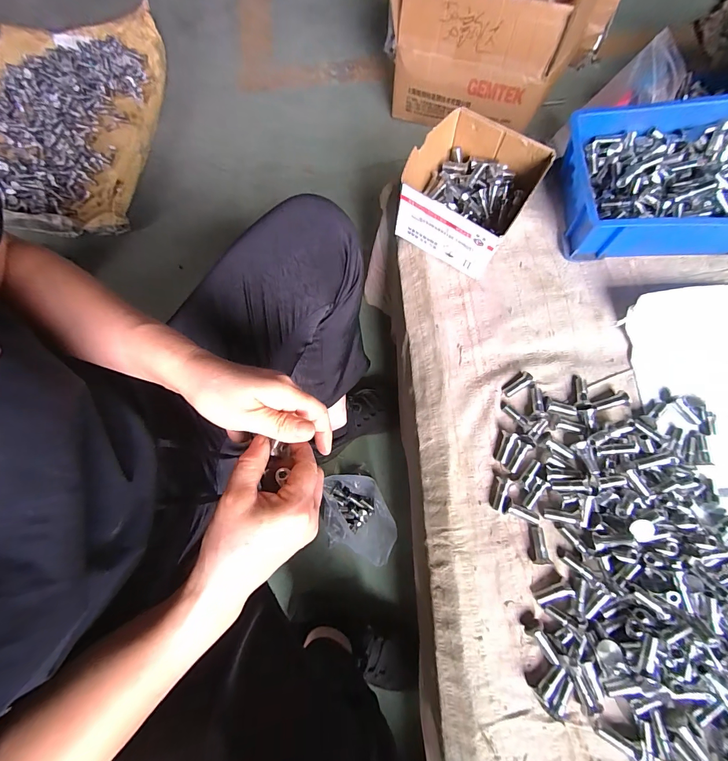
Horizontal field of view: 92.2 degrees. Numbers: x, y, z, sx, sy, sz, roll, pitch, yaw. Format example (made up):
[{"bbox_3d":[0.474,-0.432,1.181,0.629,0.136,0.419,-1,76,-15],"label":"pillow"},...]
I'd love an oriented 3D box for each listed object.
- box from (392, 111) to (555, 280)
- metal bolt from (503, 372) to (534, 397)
[{"bbox_3d":[0.128,-0.233,0.445,0.141,0.088,0.149,33,76,9],"label":"box"},{"bbox_3d":[0.178,0.006,0.407,0.036,0.009,0.013,-40,73,4],"label":"metal bolt"}]

